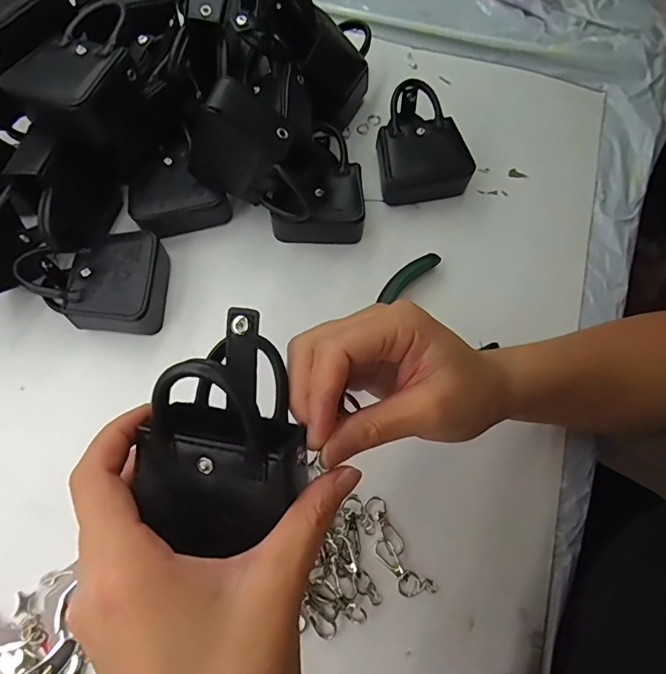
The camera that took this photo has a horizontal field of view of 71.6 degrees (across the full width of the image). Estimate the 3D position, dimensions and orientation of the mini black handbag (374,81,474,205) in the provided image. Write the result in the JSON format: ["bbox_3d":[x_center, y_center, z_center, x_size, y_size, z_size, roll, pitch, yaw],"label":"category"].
[{"bbox_3d":[0.075,-0.171,0.410,0.075,0.046,0.095,-10,70,-7],"label":"mini black handbag"}]

